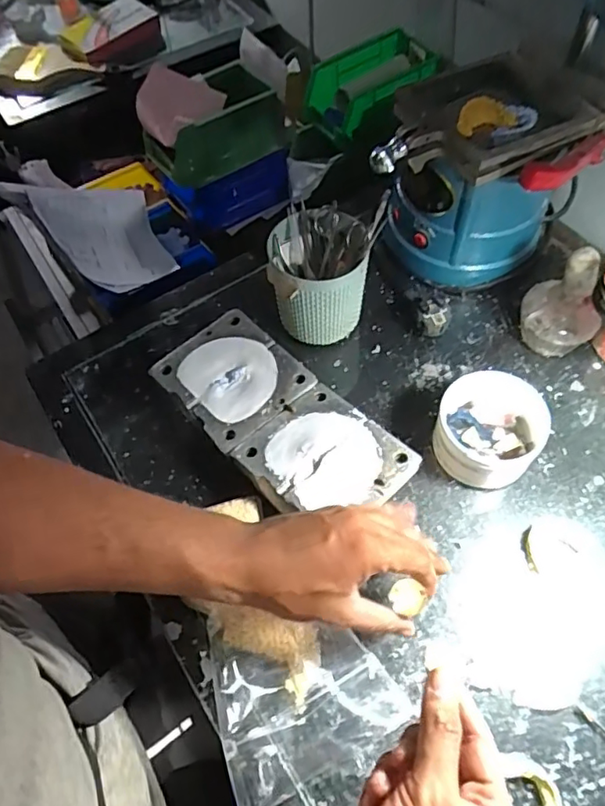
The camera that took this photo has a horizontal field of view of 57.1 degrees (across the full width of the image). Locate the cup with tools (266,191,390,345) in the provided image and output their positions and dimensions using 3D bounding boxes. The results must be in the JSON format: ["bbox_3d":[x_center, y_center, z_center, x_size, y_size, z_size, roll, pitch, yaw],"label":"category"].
[{"bbox_3d":[0.023,-0.129,0.579,0.111,0.128,0.096,4,60,5],"label":"cup with tools"}]

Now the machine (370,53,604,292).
[{"bbox_3d":[0.197,-0.239,0.607,0.204,0.175,0.185,17,62,12],"label":"machine"}]

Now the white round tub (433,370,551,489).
[{"bbox_3d":[0.172,0.025,0.519,0.093,0.061,0.099,-1,60,2],"label":"white round tub"}]

